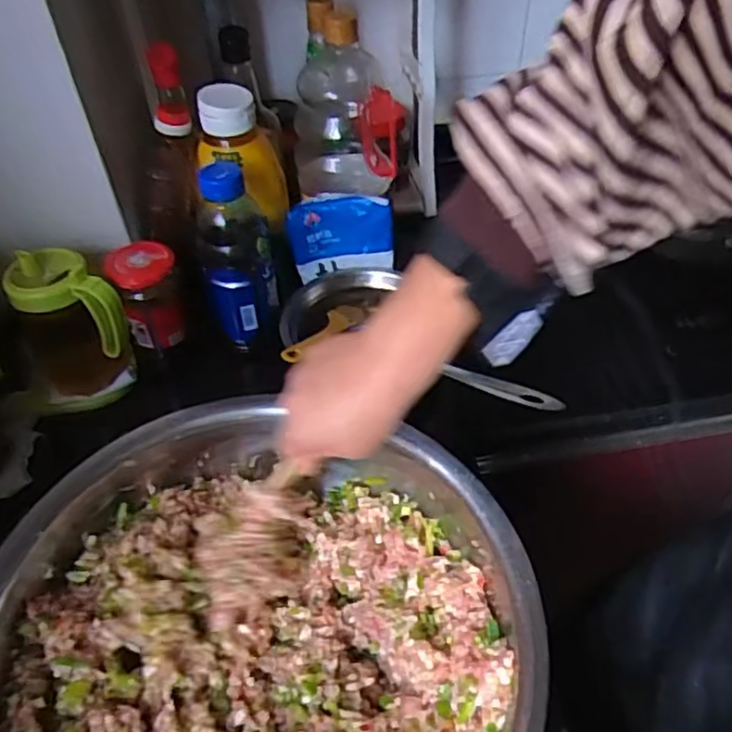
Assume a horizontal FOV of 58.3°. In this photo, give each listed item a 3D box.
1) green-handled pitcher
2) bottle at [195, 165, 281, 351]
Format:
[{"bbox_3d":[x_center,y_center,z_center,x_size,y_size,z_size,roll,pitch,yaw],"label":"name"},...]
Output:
[{"bbox_3d":[-0.288,-0.034,0.641,0.093,0.145,0.089,-26,49,-23],"label":"green-handled pitcher"},{"bbox_3d":[-0.128,-0.110,0.658,0.066,0.193,0.068,-11,45,-10],"label":"bottle"}]

